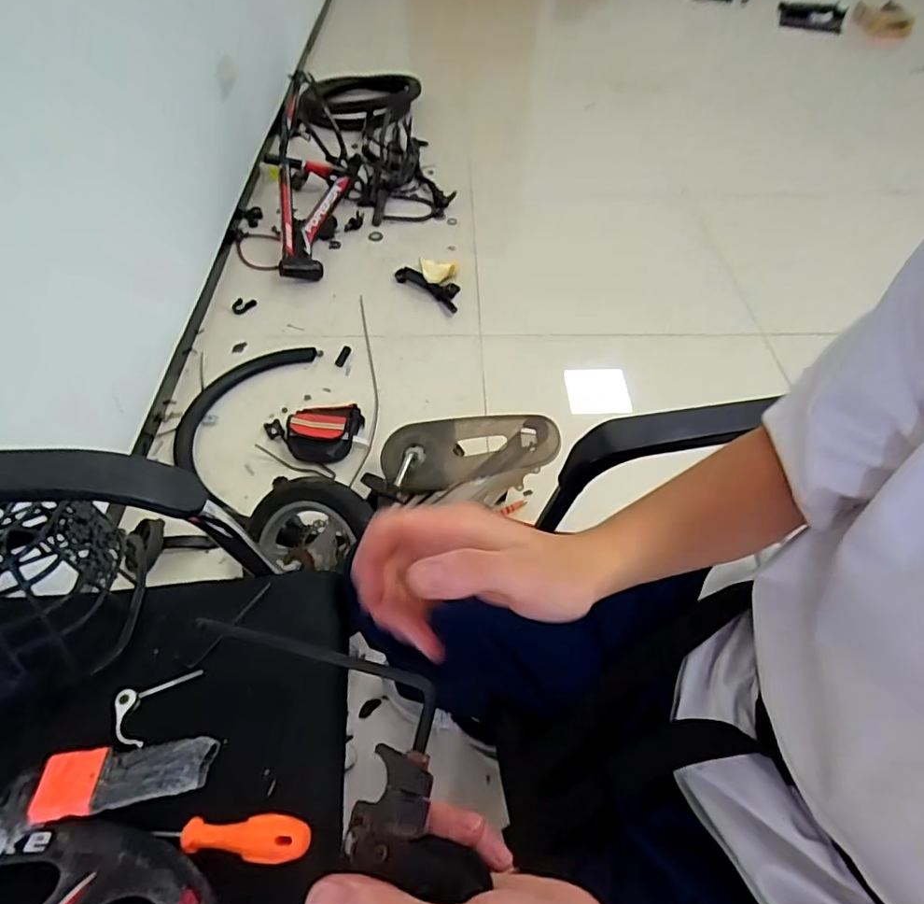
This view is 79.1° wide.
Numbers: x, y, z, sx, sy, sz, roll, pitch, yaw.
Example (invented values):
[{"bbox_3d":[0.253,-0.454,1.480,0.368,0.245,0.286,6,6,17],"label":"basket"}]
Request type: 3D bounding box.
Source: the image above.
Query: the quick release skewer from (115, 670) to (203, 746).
[{"bbox_3d":[-0.287,0.242,0.528,0.076,0.007,0.054,-14,53,-11],"label":"quick release skewer"}]

